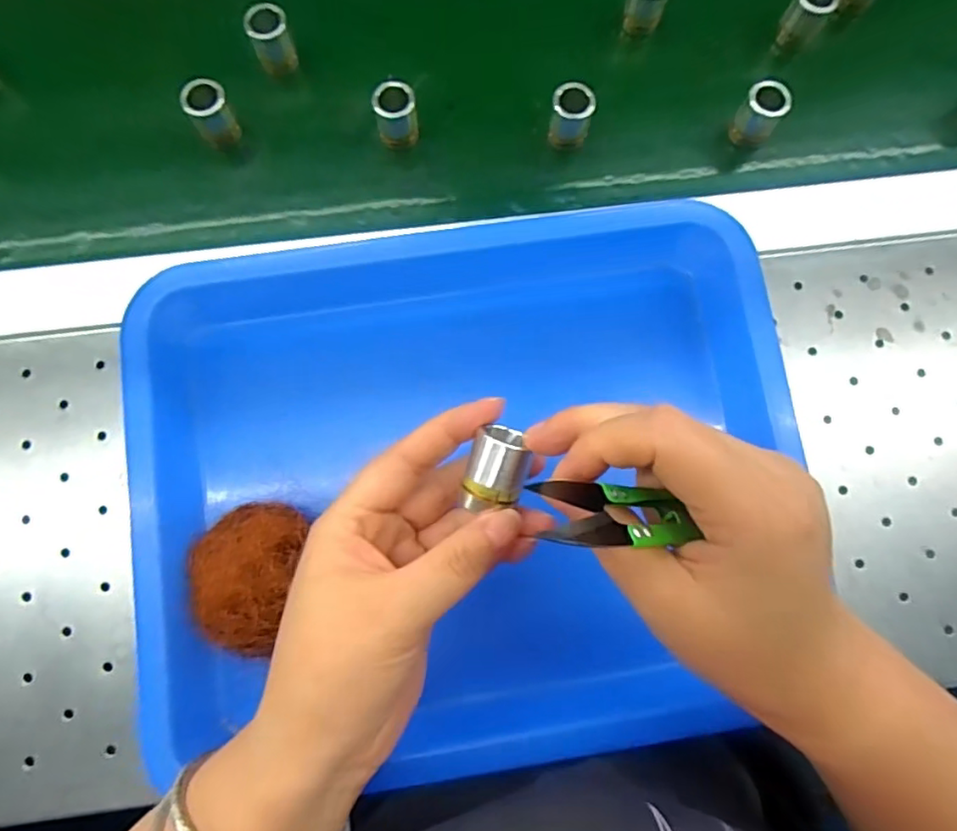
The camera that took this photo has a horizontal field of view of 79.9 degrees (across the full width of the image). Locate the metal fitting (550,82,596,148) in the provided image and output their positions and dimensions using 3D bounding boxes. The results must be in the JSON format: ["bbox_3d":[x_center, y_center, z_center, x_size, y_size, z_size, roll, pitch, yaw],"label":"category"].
[{"bbox_3d":[0.054,-0.173,0.335,0.023,0.039,0.019,14,79,2],"label":"metal fitting"}]

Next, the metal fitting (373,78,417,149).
[{"bbox_3d":[-0.047,-0.171,0.330,0.023,0.035,0.021,0,79,-1],"label":"metal fitting"}]

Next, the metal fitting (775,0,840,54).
[{"bbox_3d":[0.201,-0.245,0.356,0.023,0.041,0.019,38,81,6],"label":"metal fitting"}]

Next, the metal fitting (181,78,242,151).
[{"bbox_3d":[-0.154,-0.173,0.334,0.023,0.041,0.019,-39,82,-8],"label":"metal fitting"}]

